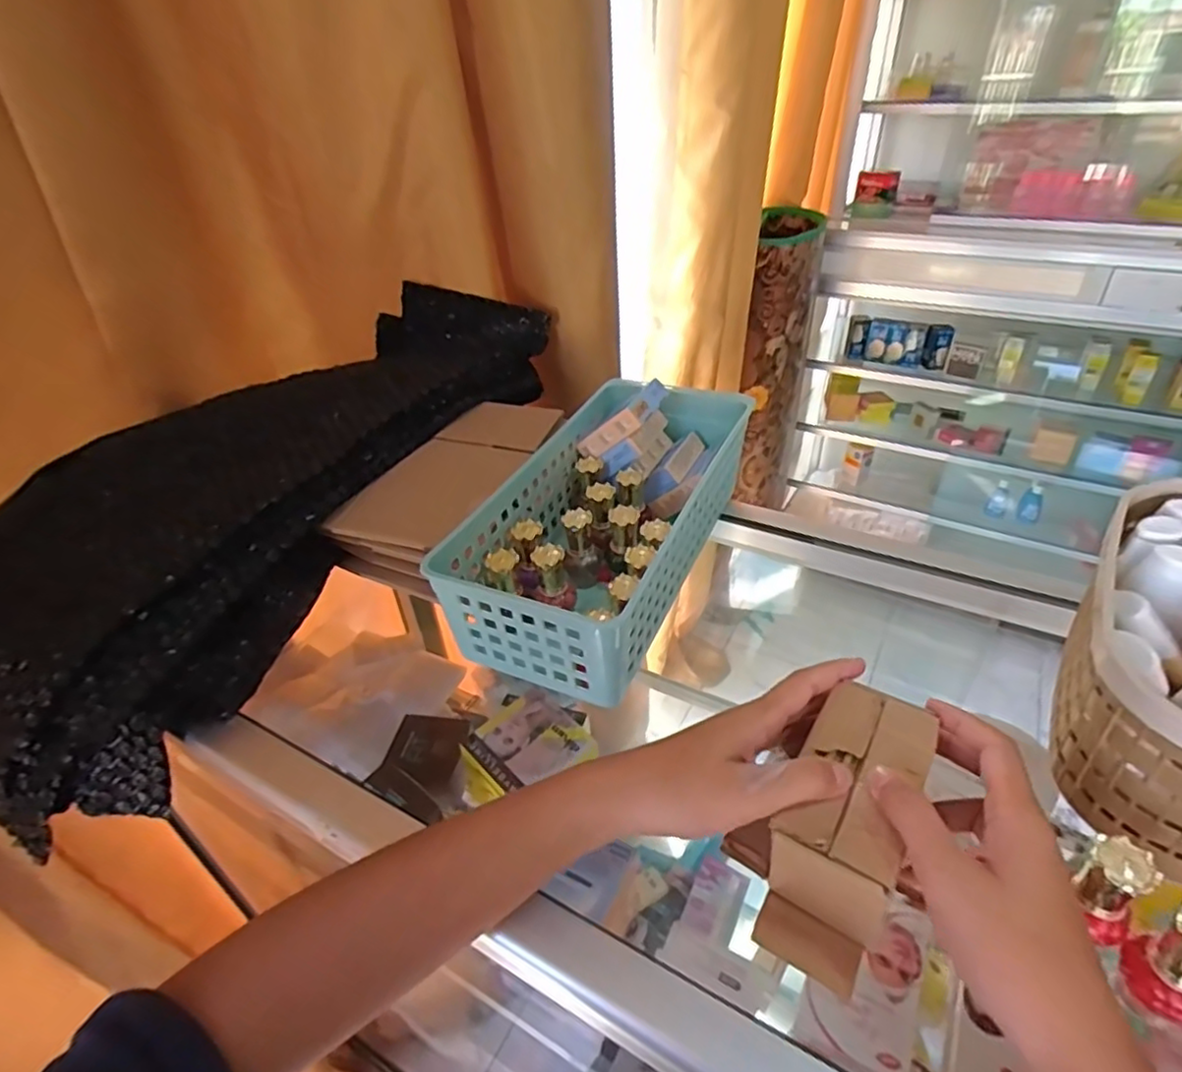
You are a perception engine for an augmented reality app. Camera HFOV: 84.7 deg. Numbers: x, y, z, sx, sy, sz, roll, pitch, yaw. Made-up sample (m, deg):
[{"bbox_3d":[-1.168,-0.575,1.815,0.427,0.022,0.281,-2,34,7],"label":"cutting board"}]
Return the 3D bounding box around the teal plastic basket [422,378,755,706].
[{"bbox_3d":[0.017,-0.015,0.495,0.134,0.090,0.284,14,40,23],"label":"teal plastic basket"}]

